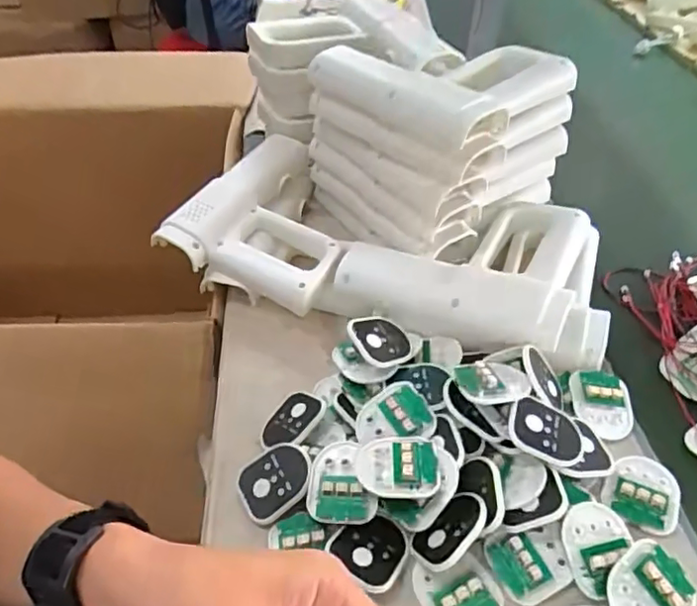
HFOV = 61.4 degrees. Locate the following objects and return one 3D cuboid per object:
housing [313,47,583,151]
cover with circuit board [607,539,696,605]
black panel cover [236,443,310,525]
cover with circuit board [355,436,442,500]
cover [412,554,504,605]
[{"bbox_3d":[0.088,-0.226,0.586,0.174,0.036,0.207,-34,53,-29],"label":"housing"},{"bbox_3d":[0.190,0.182,0.368,0.052,0.011,0.051,-23,71,-15],"label":"cover with circuit board"},{"bbox_3d":[-0.054,0.131,0.433,0.056,0.005,0.048,-33,54,-2],"label":"black panel cover"},{"bbox_3d":[0.035,0.112,0.412,0.058,0.010,0.049,3,44,5],"label":"cover with circuit board"},{"bbox_3d":[0.072,0.188,0.379,0.048,0.009,0.051,-17,46,-16],"label":"cover"}]

